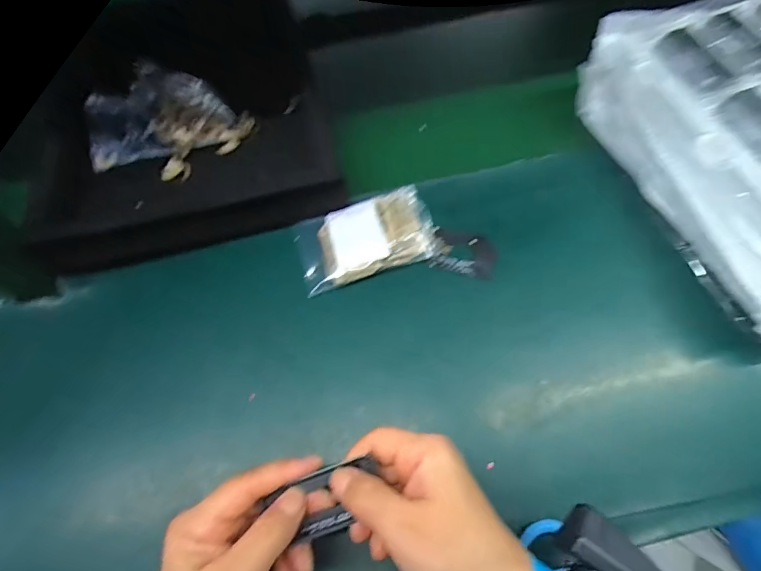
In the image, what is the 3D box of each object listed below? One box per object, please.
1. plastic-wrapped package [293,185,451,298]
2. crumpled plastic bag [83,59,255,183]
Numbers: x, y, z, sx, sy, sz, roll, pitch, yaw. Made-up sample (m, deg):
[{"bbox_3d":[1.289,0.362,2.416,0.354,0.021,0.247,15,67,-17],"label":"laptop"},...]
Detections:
[{"bbox_3d":[-0.013,-0.049,0.396,0.135,0.026,0.079,-17,60,-10],"label":"plastic-wrapped package"},{"bbox_3d":[-0.228,-0.180,0.436,0.162,0.043,0.135,-29,63,-17],"label":"crumpled plastic bag"}]

